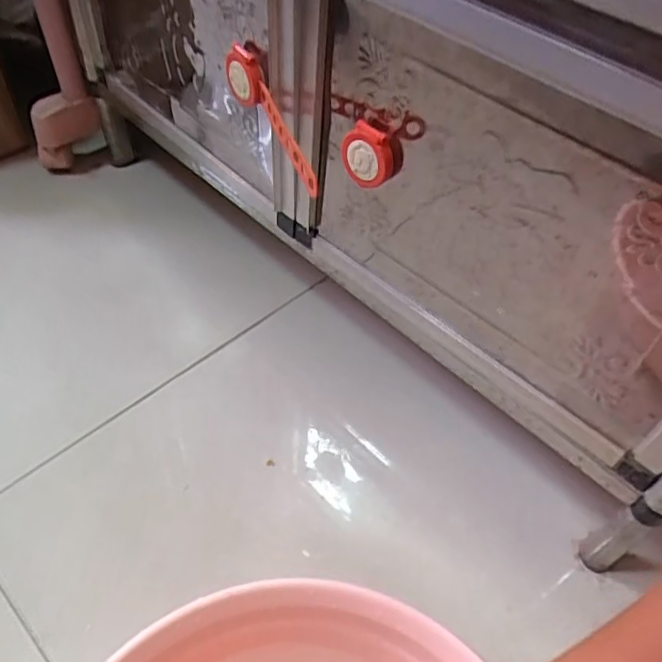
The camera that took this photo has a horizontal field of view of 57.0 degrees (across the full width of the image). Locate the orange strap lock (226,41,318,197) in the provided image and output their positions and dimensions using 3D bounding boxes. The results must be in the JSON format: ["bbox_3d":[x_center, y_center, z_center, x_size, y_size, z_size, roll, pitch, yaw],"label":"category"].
[{"bbox_3d":[-0.045,-0.169,0.477,0.014,0.042,0.167,-19,55,-20],"label":"orange strap lock"}]

